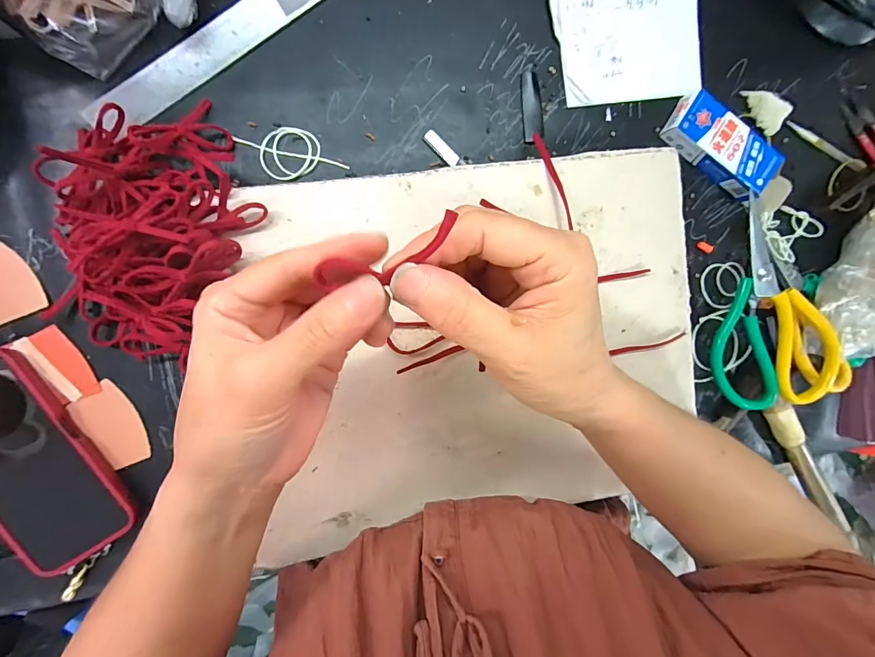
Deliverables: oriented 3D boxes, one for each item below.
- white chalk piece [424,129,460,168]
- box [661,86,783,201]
[{"bbox_3d":[0.004,-0.153,0.338,0.035,0.004,0.011,41,88,-9],"label":"white chalk piece"},{"bbox_3d":[0.254,-0.163,0.358,0.103,0.024,0.042,32,89,-9],"label":"box"}]

